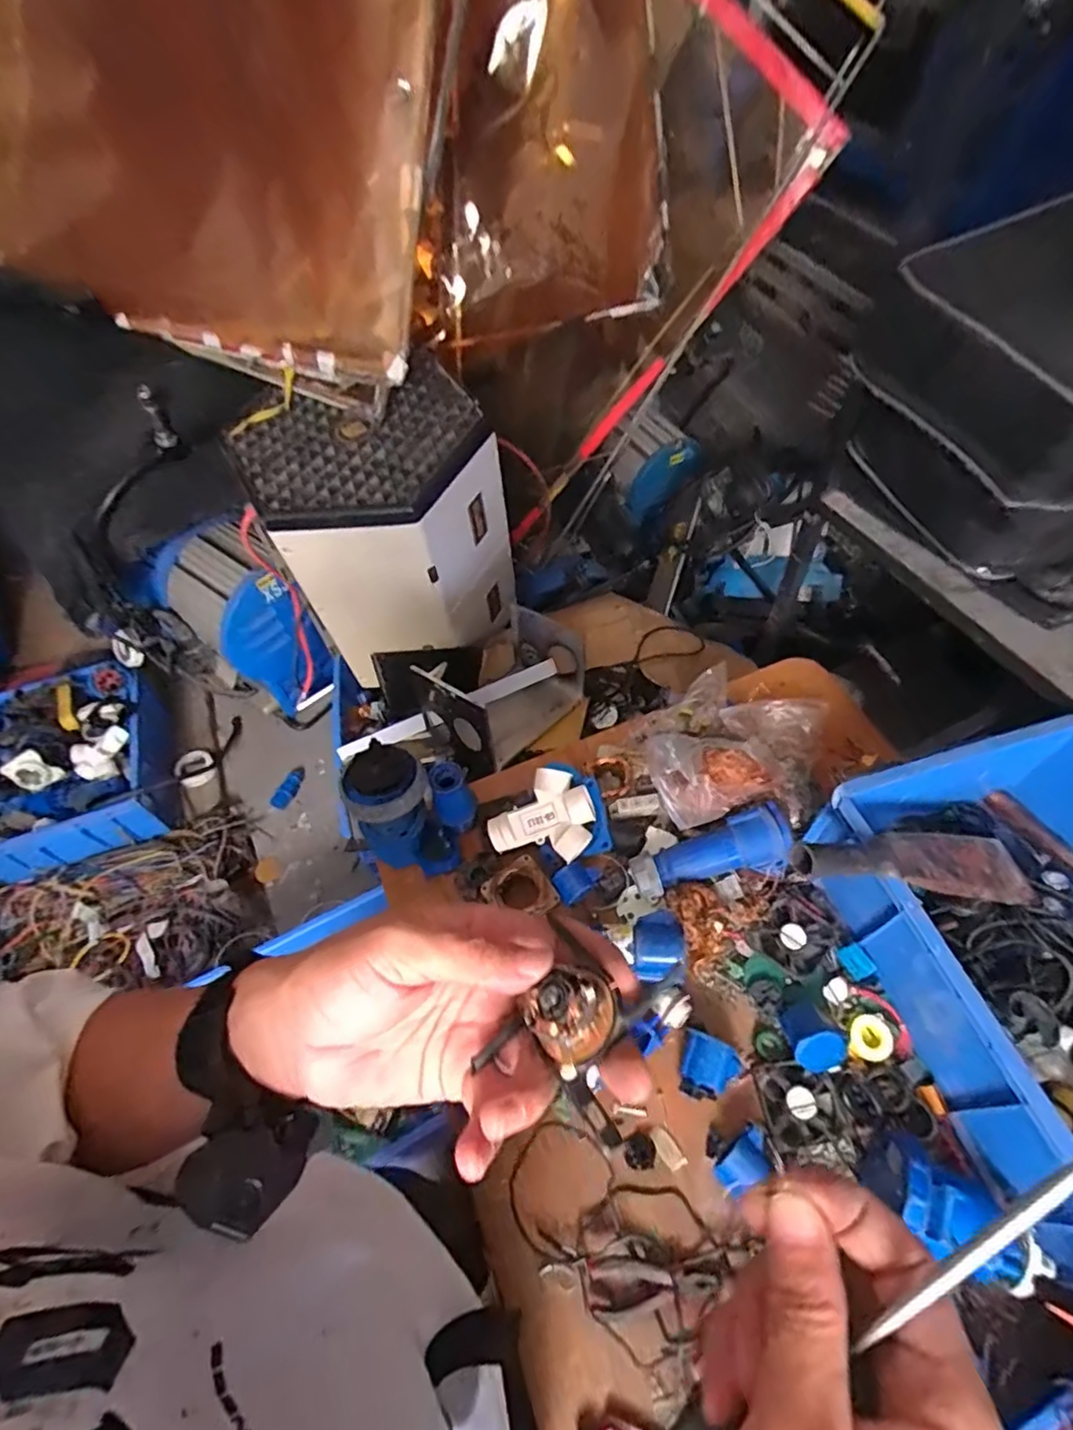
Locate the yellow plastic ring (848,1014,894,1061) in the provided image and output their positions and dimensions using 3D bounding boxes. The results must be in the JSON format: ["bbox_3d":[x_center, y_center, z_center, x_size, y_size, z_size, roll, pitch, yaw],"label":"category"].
[{"bbox_3d":[0.385,0.373,0.712,0.047,0.008,0.046,-15,56,32],"label":"yellow plastic ring"}]

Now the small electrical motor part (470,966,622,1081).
[{"bbox_3d":[0.011,0.107,0.217,0.034,0.020,0.031,4,55,6],"label":"small electrical motor part"}]

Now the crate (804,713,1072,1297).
[{"bbox_3d":[0.591,0.272,0.680,0.371,0.171,0.479,-16,55,-8],"label":"crate"}]

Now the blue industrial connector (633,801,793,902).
[{"bbox_3d":[0.229,0.179,0.802,0.207,0.056,0.069,-13,55,-7],"label":"blue industrial connector"}]

